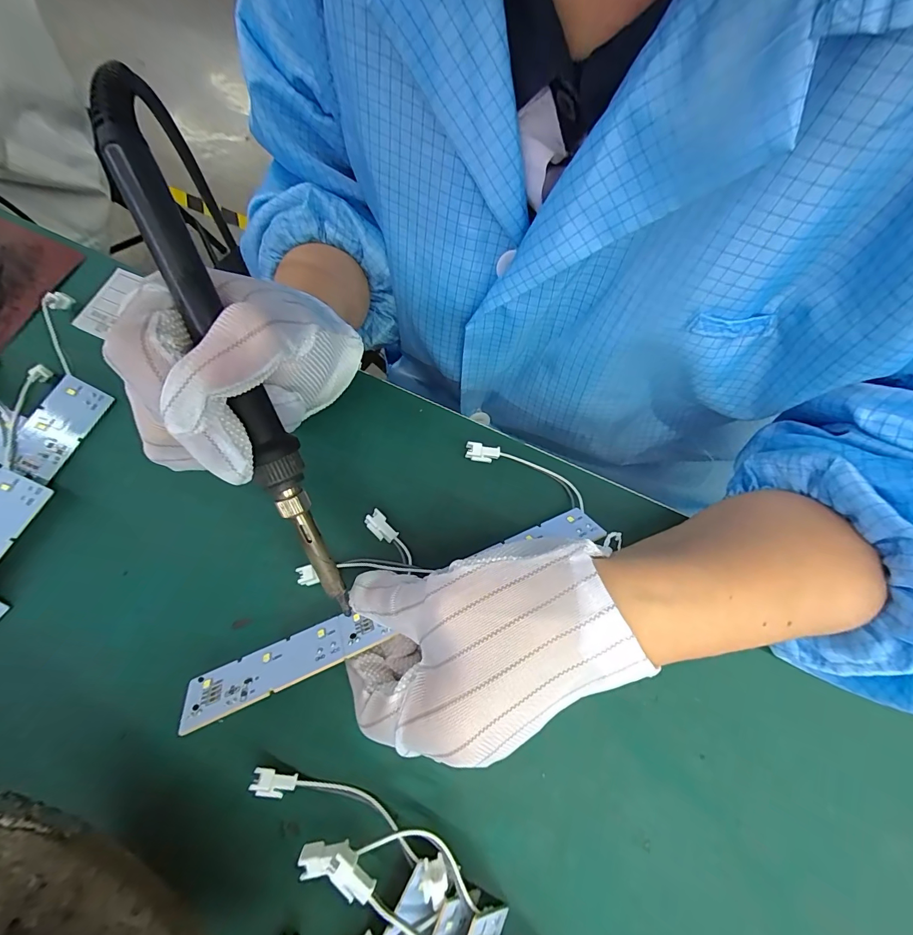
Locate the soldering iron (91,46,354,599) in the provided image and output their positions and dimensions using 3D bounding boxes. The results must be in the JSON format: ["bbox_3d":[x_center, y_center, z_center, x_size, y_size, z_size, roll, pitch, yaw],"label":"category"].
[{"bbox_3d":[-0.077,-0.031,0.149,0.023,0.018,0.199,-18,106,-4],"label":"soldering iron"}]

